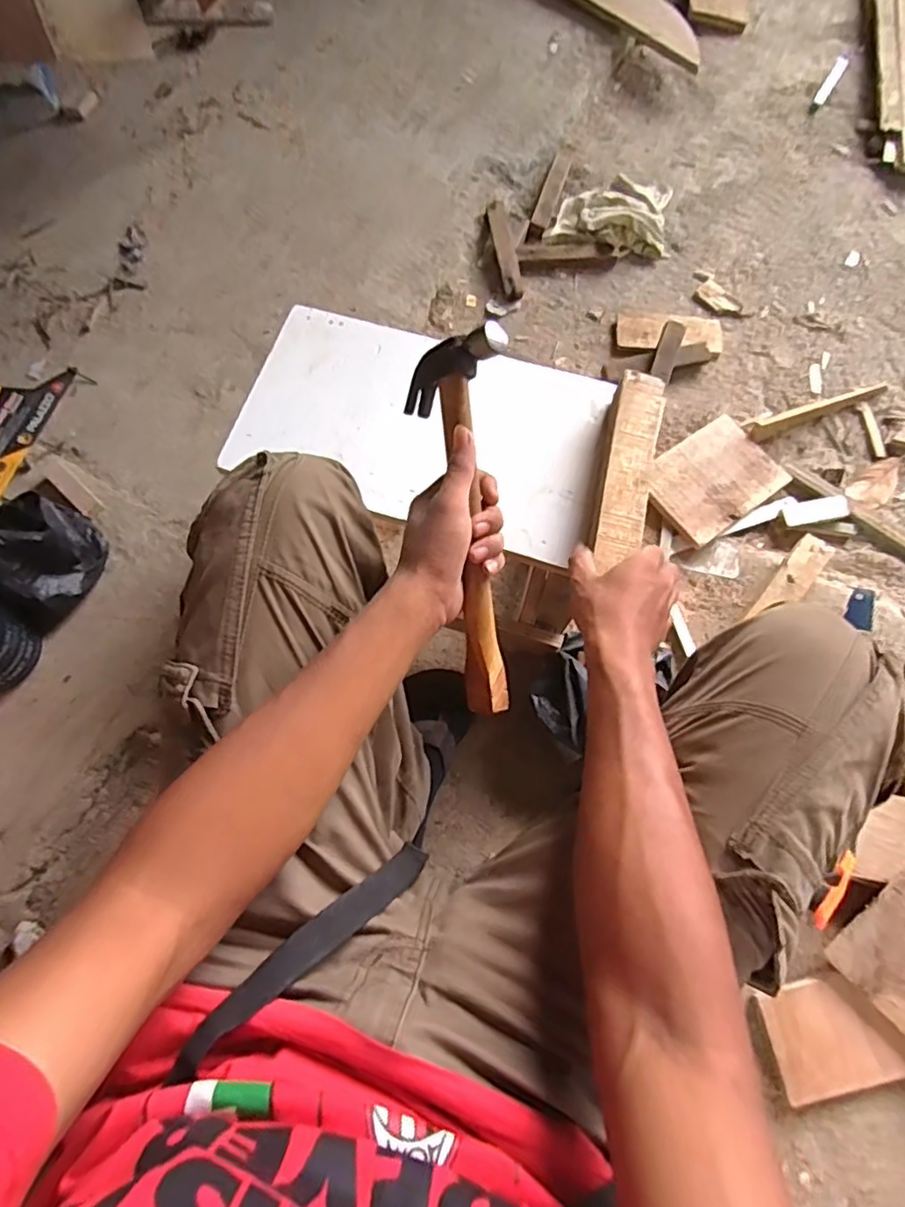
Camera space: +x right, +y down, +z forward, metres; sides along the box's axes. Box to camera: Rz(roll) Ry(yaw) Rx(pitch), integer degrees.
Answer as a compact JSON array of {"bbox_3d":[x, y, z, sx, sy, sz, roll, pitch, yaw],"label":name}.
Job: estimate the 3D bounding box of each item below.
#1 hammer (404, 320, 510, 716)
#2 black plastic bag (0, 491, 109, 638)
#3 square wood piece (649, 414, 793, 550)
[{"bbox_3d":[0.001,-0.059,0.476,0.090,0.022,0.275,4,98,38],"label":"hammer"},{"bbox_3d":[-0.543,-0.075,0.788,0.154,0.118,0.139,40,76,12],"label":"black plastic bag"},{"bbox_3d":[0.384,-0.185,0.912,0.206,0.008,0.140,-34,78,-17],"label":"square wood piece"}]

